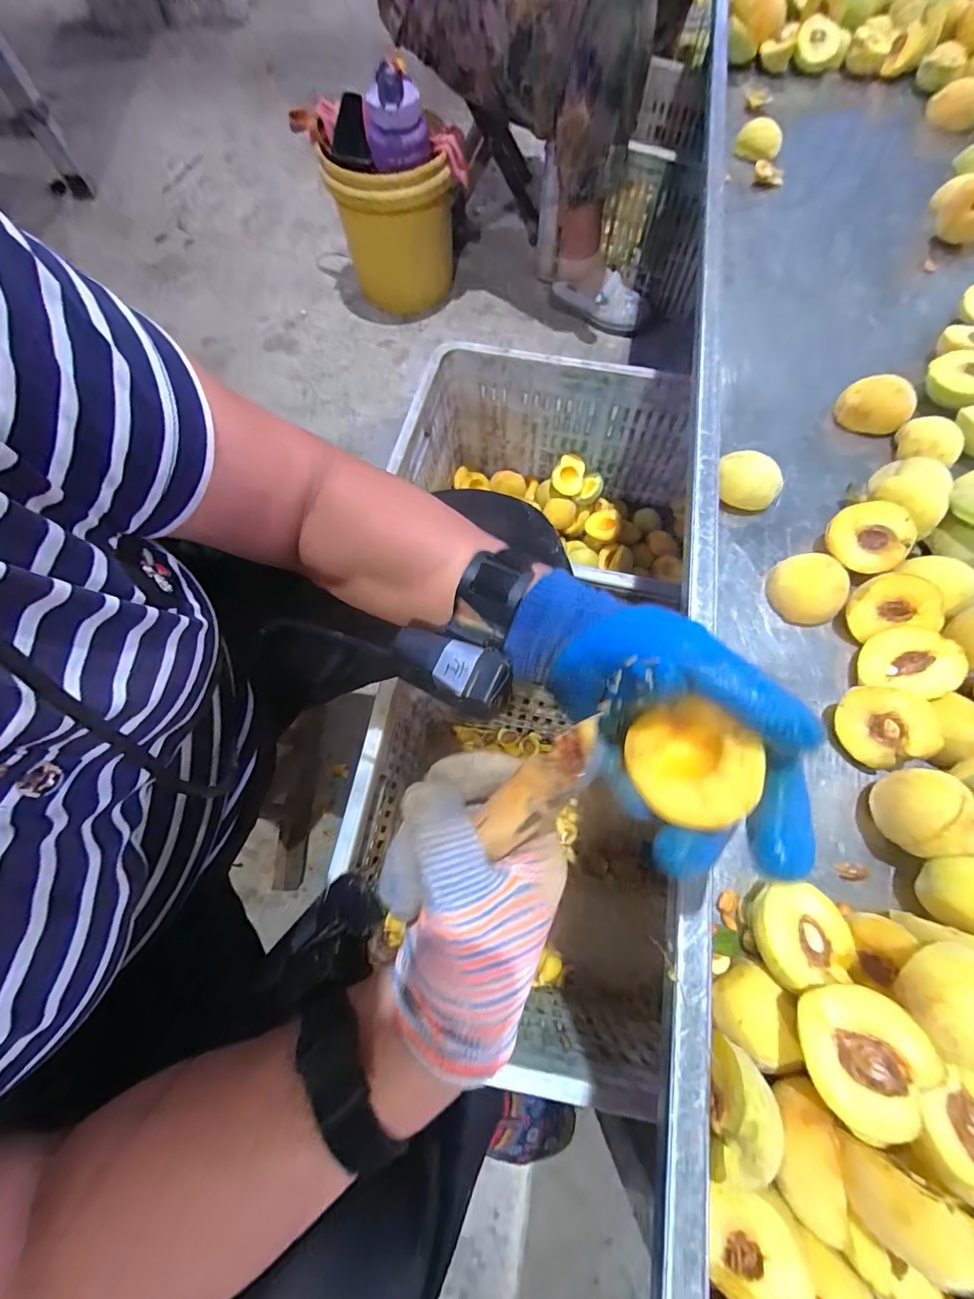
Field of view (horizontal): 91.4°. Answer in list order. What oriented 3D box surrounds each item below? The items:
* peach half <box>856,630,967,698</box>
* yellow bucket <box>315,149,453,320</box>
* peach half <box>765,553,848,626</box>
[{"bbox_3d":[0.324,0.012,0.365,0.059,0.029,0.050,14,77,37],"label":"peach half"},{"bbox_3d":[-0.202,-0.932,1.051,0.249,0.264,0.233,-6,69,-2],"label":"yellow bucket"},{"bbox_3d":[0.260,-0.050,0.389,0.049,0.032,0.057,-33,72,-12],"label":"peach half"}]

